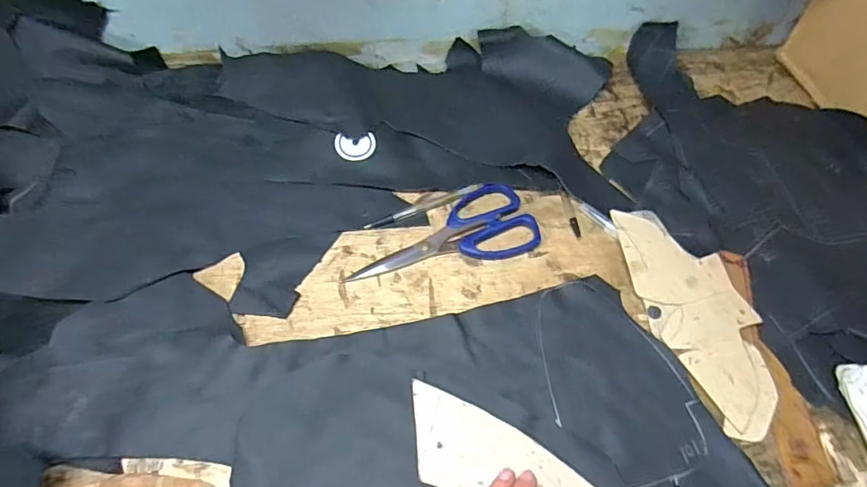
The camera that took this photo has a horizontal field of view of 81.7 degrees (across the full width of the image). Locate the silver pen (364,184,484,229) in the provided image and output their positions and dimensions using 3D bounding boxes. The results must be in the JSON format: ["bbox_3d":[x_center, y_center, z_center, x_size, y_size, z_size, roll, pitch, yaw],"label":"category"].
[{"bbox_3d":[-0.008,-0.038,0.492,0.122,0.012,0.013,-22,63,-15],"label":"silver pen"}]

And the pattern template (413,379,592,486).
[{"bbox_3d":[0.060,0.173,0.361,0.190,0.004,0.062,30,63,15],"label":"pattern template"}]

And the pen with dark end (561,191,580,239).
[{"bbox_3d":[0.138,-0.029,0.500,0.010,0.007,0.052,-5,60,-6],"label":"pen with dark end"}]

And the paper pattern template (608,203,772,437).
[{"bbox_3d":[0.234,0.056,0.443,0.087,0.010,0.206,-17,61,-12],"label":"paper pattern template"}]

